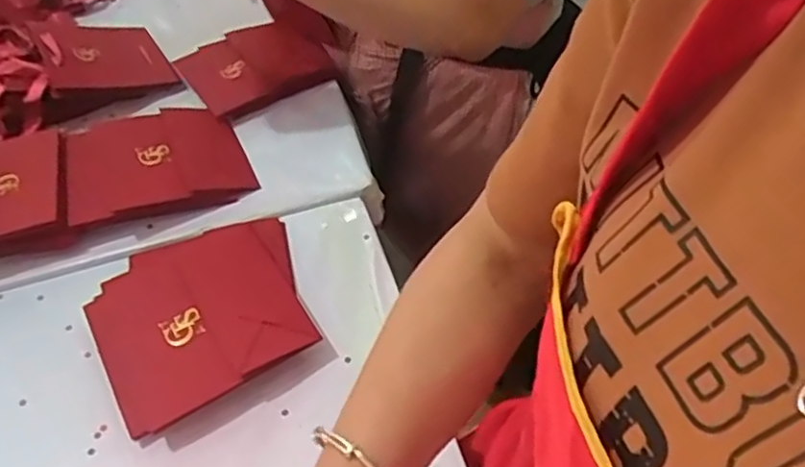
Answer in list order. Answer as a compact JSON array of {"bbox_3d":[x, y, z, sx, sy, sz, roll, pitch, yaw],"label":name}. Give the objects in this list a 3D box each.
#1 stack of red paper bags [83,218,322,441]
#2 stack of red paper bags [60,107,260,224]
[{"bbox_3d":[-0.161,0.058,0.563,0.170,0.034,0.179,-27,51,-18],"label":"stack of red paper bags"},{"bbox_3d":[-0.241,-0.072,0.673,0.162,0.040,0.139,-18,49,-11],"label":"stack of red paper bags"}]

